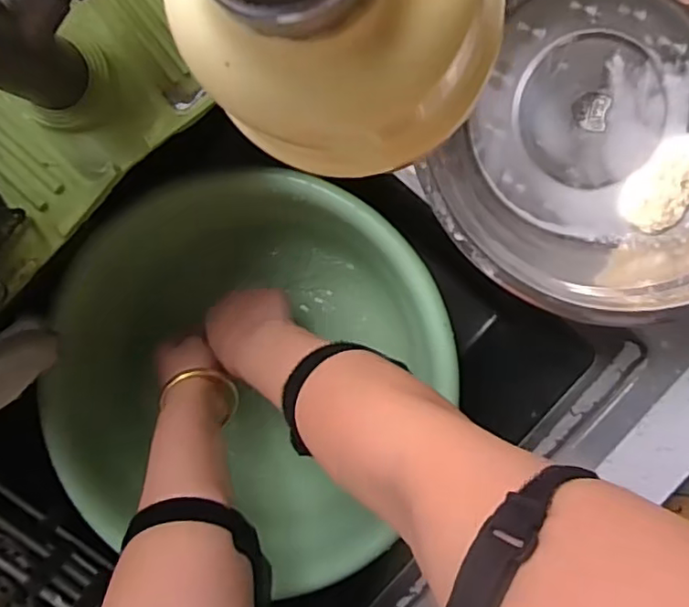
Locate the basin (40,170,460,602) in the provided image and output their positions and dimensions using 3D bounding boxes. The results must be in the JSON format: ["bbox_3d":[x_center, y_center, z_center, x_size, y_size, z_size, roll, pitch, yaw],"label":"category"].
[{"bbox_3d":[-0.082,0.045,0.538,0.323,0.148,0.294,0,98,0],"label":"basin"}]

